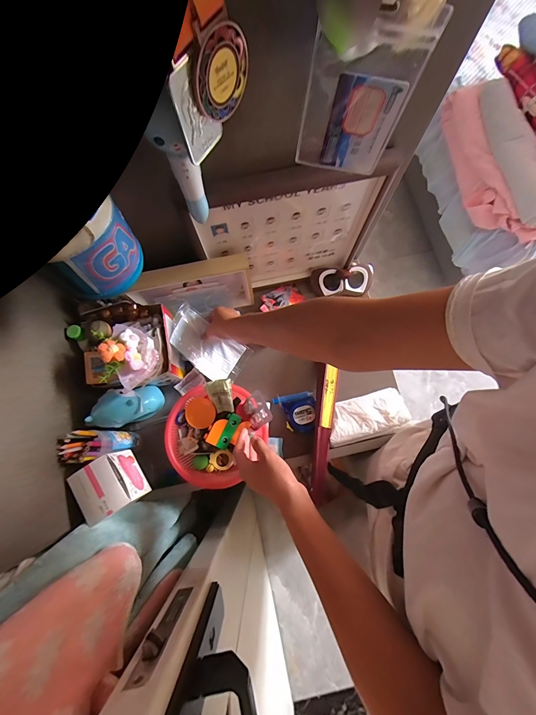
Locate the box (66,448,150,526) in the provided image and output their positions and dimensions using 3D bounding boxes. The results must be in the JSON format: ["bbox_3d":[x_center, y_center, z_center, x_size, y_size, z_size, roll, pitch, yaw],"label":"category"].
[{"bbox_3d":[-0.240,0.199,0.472,0.070,0.081,0.084,-32,80,-6],"label":"box"}]

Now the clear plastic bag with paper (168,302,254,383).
[{"bbox_3d":[-0.114,-0.020,0.589,0.163,0.026,0.091,38,72,-22],"label":"clear plastic bag with paper"}]

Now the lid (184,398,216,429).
[{"bbox_3d":[-0.124,0.102,0.556,0.054,0.008,0.053,0,78,1],"label":"lid"}]

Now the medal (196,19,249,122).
[{"bbox_3d":[-0.037,-0.235,0.253,0.006,0.059,0.059,38,81,8],"label":"medal"}]

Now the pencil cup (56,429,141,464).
[{"bbox_3d":[-0.272,0.143,0.509,0.055,0.153,0.044,-7,78,-1],"label":"pencil cup"}]

